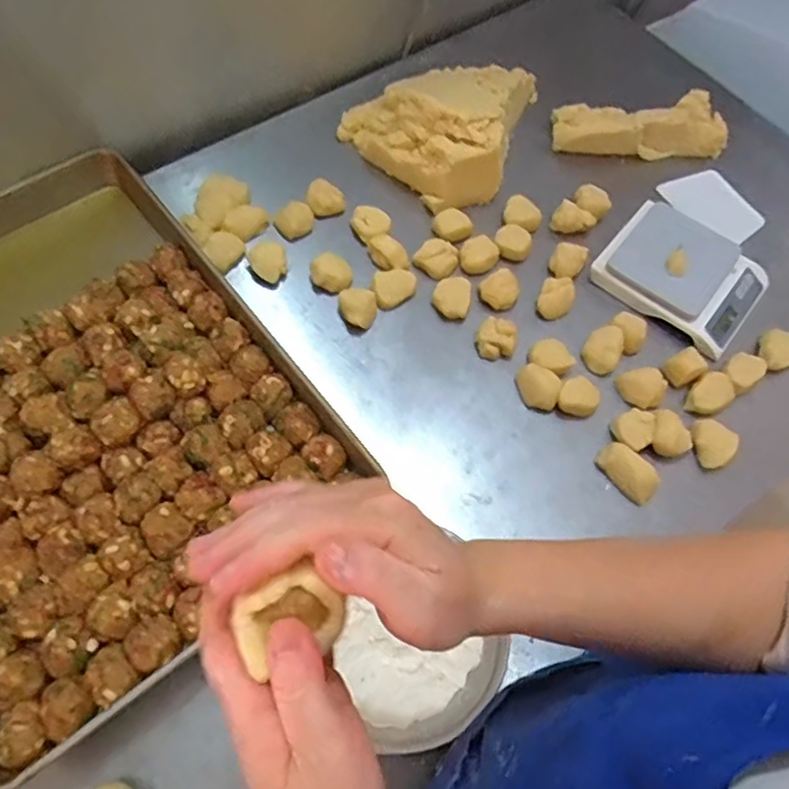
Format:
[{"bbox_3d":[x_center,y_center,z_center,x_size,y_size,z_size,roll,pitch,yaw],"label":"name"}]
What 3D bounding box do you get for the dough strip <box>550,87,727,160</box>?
[{"bbox_3d":[0.349,-0.377,0.860,0.243,0.050,0.082,4,64,-1],"label":"dough strip"}]

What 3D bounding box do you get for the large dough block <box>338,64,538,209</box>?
[{"bbox_3d":[0.063,-0.402,0.829,0.240,0.087,0.260,24,65,9],"label":"large dough block"}]

